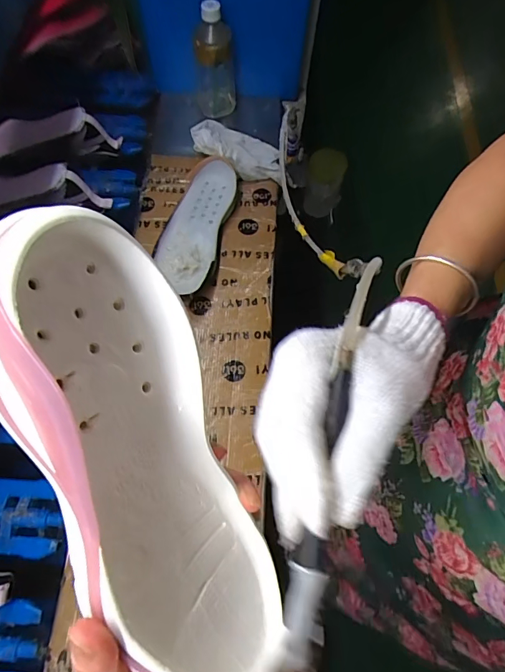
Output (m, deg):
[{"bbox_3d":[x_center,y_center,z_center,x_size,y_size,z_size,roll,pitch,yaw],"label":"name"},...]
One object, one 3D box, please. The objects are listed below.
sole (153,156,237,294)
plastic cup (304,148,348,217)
[{"bbox_3d":[-0.093,-0.174,0.679,0.098,0.056,0.245,10,68,3],"label":"sole"},{"bbox_3d":[0.143,-0.301,0.860,0.070,0.125,0.077,1,68,-1],"label":"plastic cup"}]

